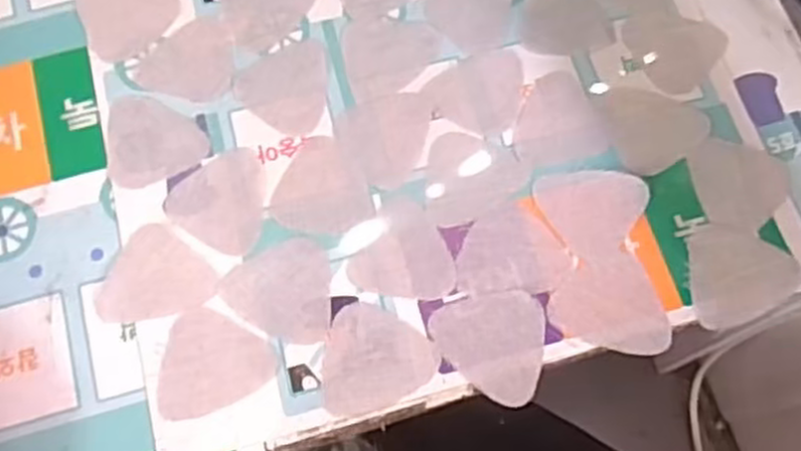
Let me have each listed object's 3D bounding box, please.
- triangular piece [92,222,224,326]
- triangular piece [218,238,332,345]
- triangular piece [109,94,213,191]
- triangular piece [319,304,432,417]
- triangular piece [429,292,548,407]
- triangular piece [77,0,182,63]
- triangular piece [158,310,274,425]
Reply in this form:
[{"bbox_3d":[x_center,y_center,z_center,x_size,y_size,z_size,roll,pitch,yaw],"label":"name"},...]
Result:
[{"bbox_3d":[-0.140,0.025,0.446,0.067,0.004,0.053,-10,73,-3],"label":"triangular piece"},{"bbox_3d":[-0.069,0.036,0.437,0.060,0.004,0.057,0,73,0],"label":"triangular piece"},{"bbox_3d":[-0.147,-0.053,0.469,0.059,0.004,0.059,-4,73,-2],"label":"triangular piece"},{"bbox_3d":[-0.012,0.072,0.423,0.058,0.004,0.058,-3,73,-1],"label":"triangular piece"},{"bbox_3d":[0.049,0.067,0.424,0.059,0.006,0.060,-5,73,-2],"label":"triangular piece"},{"bbox_3d":[-0.171,-0.134,0.494,0.060,0.004,0.055,-18,74,-6],"label":"triangular piece"},{"bbox_3d":[-0.106,0.079,0.424,0.058,0.004,0.059,31,75,9],"label":"triangular piece"}]

